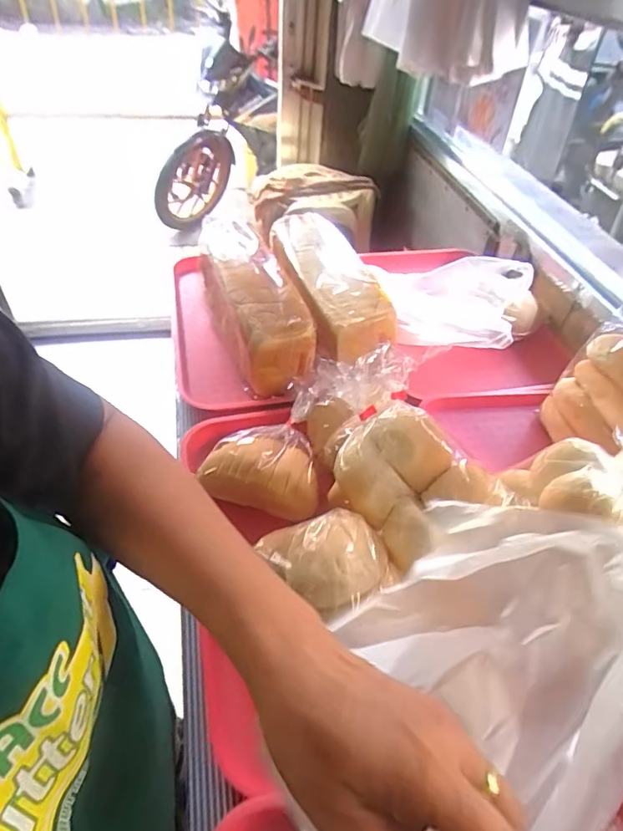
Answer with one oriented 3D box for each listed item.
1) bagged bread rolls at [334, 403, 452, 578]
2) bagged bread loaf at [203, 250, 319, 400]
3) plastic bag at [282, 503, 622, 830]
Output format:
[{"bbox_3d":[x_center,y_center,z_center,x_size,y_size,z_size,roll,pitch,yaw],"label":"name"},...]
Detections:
[{"bbox_3d":[0.084,0.053,0.458,0.096,0.066,0.139,-27,53,-29],"label":"bagged bread rolls"},{"bbox_3d":[-0.088,-0.164,0.763,0.097,0.111,0.323,-11,47,-16],"label":"bagged bread loaf"},{"bbox_3d":[0.064,0.208,0.267,0.165,0.177,0.412,26,57,19],"label":"plastic bag"}]

